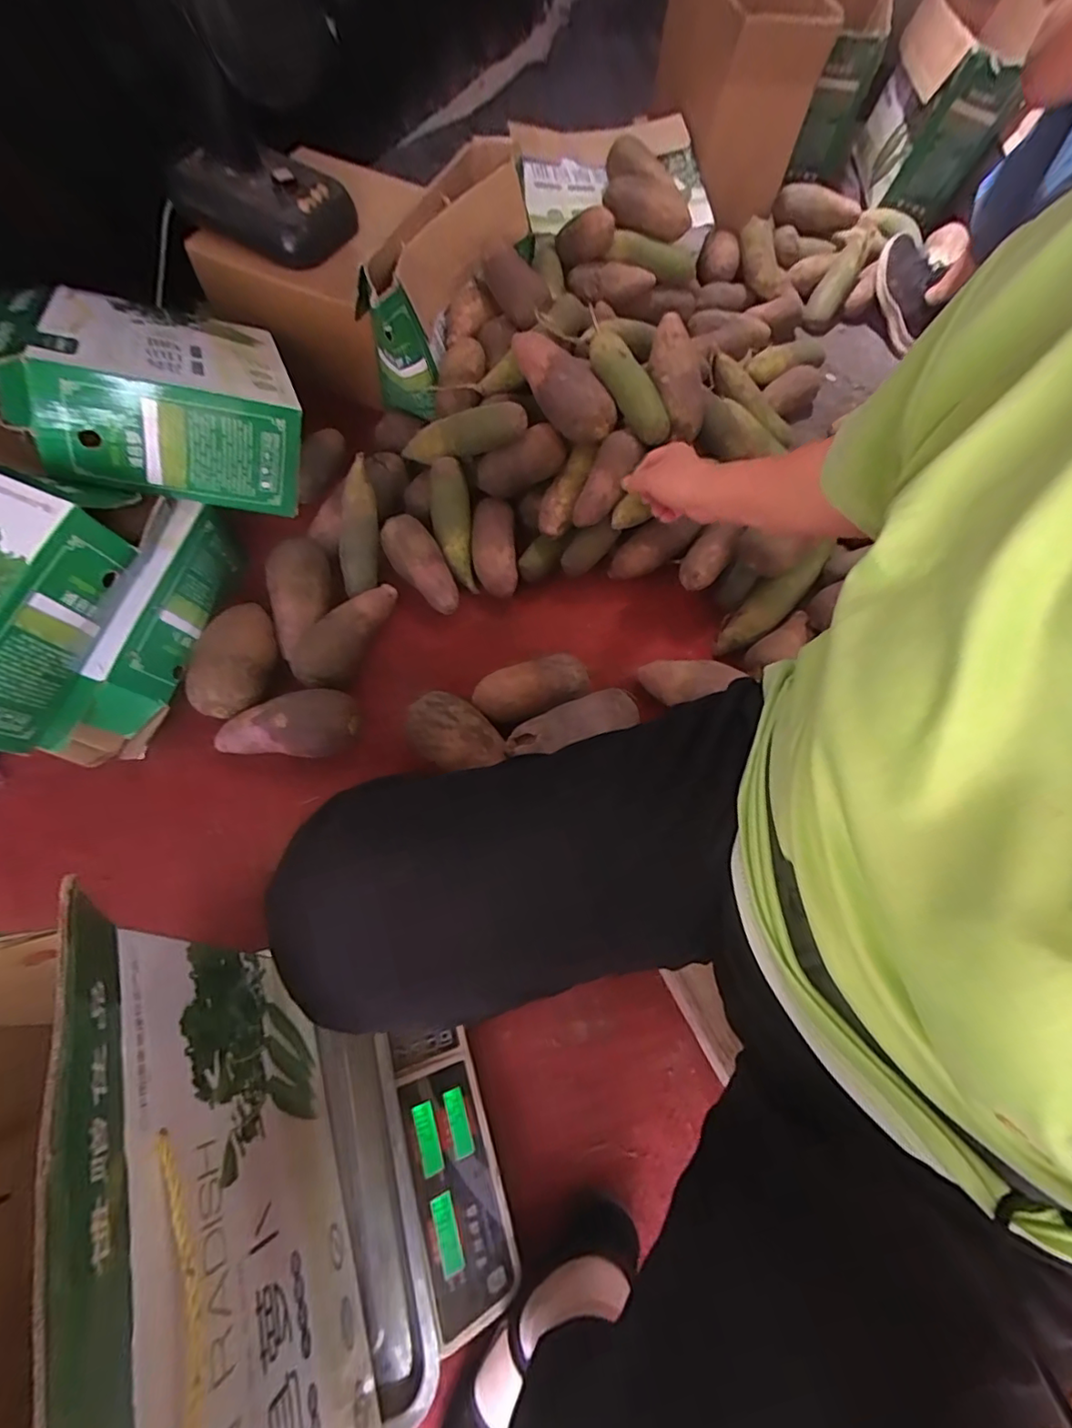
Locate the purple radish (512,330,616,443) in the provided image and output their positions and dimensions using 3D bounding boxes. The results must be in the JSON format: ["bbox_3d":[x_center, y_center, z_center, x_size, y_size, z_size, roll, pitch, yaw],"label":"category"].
[{"bbox_3d":[0.035,-0.447,0.783,0.087,0.074,0.189,-31,71,-15],"label":"purple radish"}]

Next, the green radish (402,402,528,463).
[{"bbox_3d":[-0.115,-0.395,0.812,0.219,0.052,0.048,-1,62,28],"label":"green radish"}]

